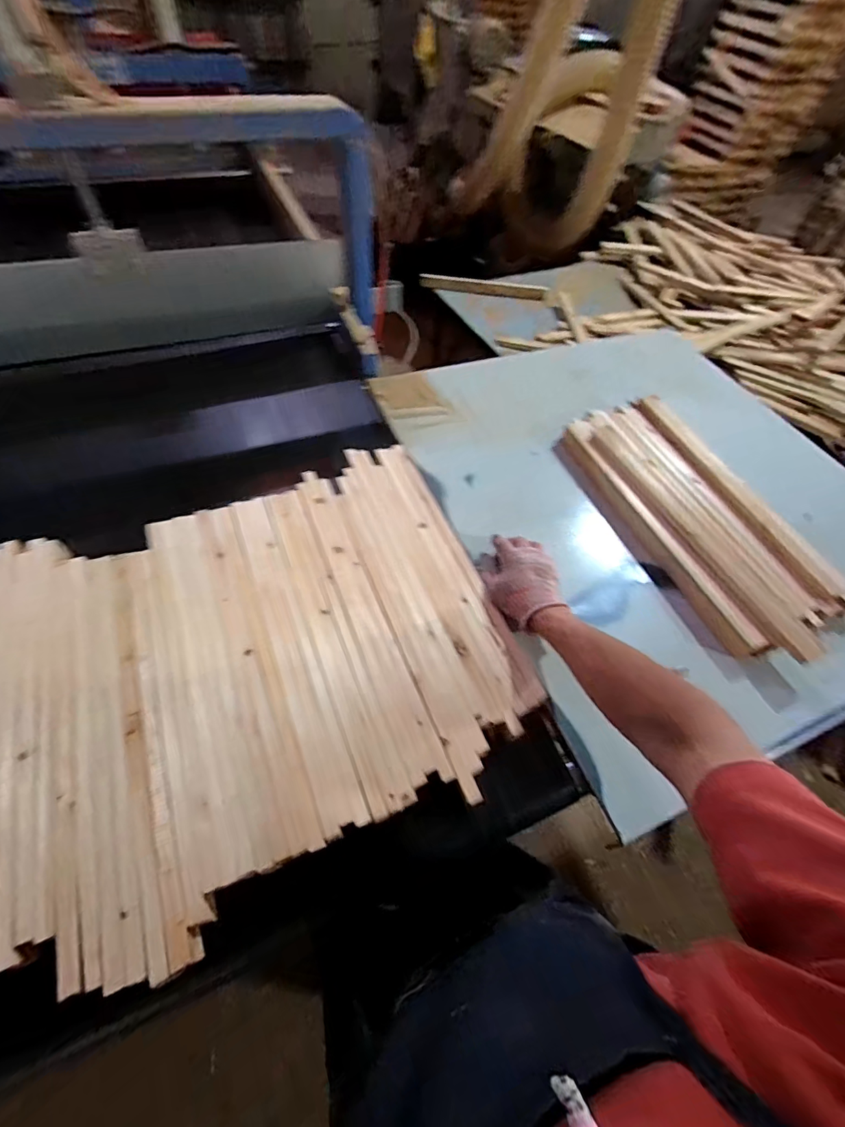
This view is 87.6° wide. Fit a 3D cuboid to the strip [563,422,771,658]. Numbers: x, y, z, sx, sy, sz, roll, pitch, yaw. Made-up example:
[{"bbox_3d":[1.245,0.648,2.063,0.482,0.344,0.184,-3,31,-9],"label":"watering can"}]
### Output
[{"bbox_3d":[0.373,-0.063,0.741,0.045,0.051,0.490,-17,58,-14],"label":"strip"}]

